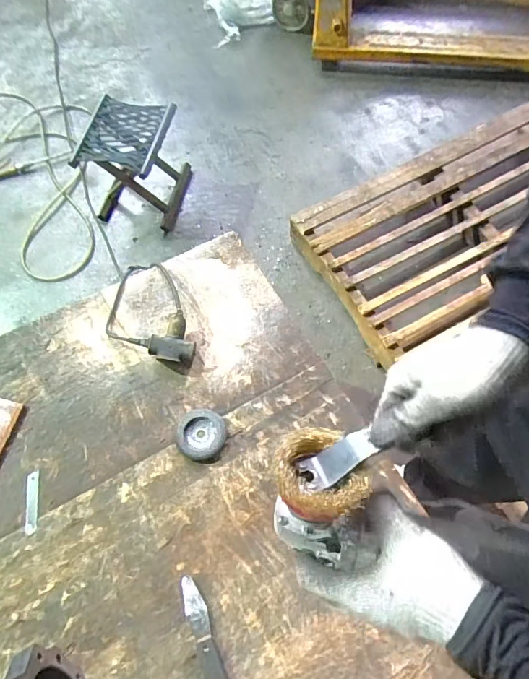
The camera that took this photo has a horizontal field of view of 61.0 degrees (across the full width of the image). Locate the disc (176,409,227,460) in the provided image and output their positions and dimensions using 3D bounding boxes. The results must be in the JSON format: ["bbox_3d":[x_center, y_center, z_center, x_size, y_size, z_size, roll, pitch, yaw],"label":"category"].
[{"bbox_3d":[-0.112,0.167,0.797,0.086,0.018,0.087,0,64,0],"label":"disc"}]

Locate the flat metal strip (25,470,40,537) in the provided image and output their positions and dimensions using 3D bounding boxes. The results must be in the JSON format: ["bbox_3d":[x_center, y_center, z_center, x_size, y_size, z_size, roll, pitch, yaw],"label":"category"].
[{"bbox_3d":[-0.385,0.269,0.744,0.020,0.004,0.097,-8,64,-4],"label":"flat metal strip"}]

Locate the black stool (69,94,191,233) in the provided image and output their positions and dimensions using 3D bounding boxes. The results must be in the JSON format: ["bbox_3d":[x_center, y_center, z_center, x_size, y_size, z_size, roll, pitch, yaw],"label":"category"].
[{"bbox_3d":[-0.466,-0.628,1.636,0.311,0.326,0.331,8,66,5],"label":"black stool"}]

